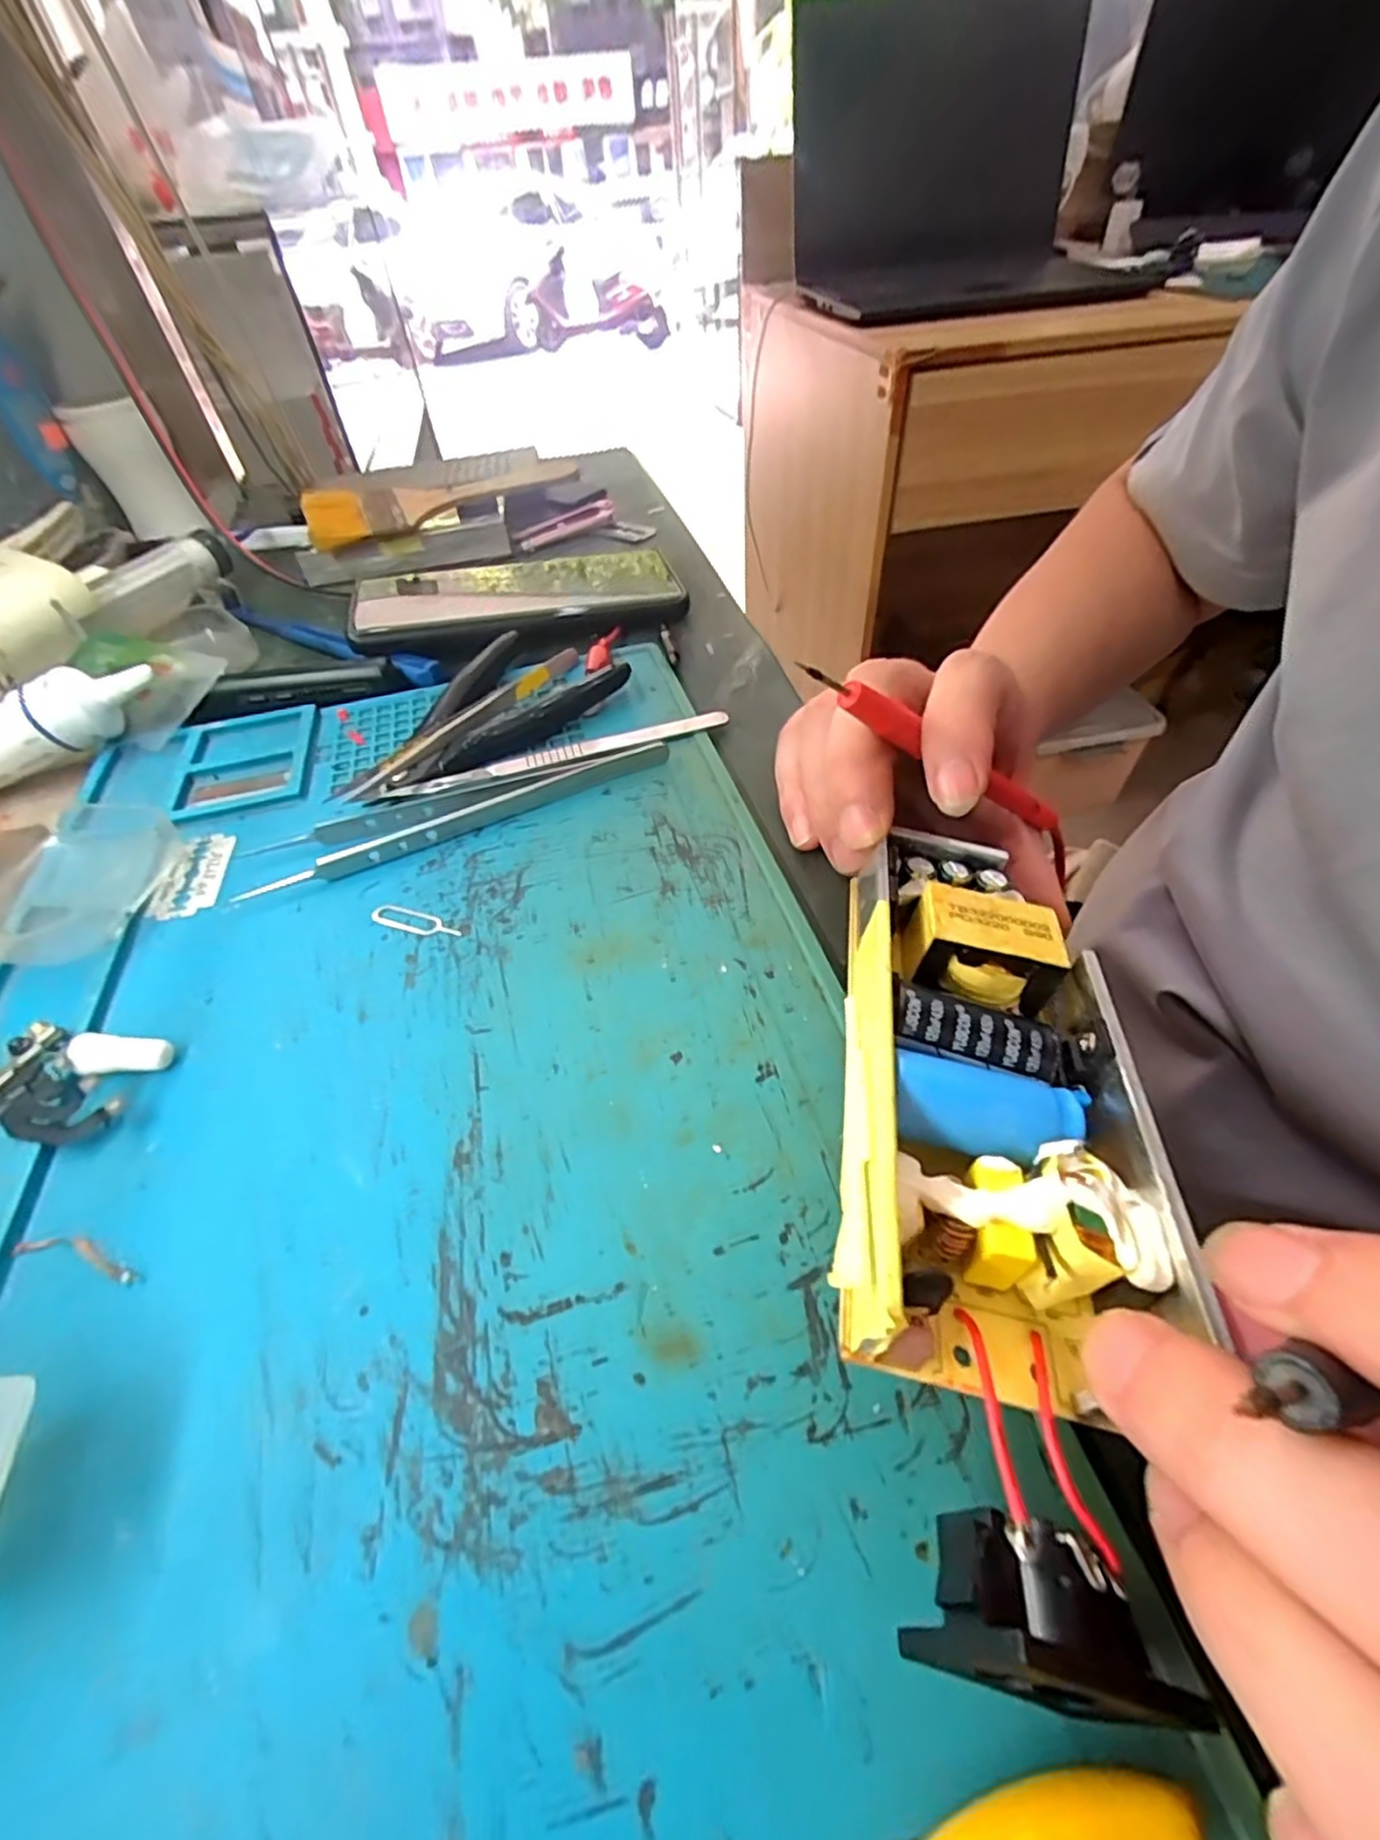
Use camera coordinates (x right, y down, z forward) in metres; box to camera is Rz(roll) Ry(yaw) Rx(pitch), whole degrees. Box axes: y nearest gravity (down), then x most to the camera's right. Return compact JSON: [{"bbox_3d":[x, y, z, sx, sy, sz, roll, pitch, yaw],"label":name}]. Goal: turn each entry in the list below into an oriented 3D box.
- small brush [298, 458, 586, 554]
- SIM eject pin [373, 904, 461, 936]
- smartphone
[{"bbox_3d":[-0.157,-0.267,0.423,0.160,0.012,0.066,-30,59,-19],"label":"small brush"},{"bbox_3d":[-0.088,0.001,0.219,0.033,0.004,0.009,13,55,12],"label":"SIM eject pin"},{"bbox_3d":[-0.091,-0.170,0.358,0.162,0.014,0.085,-14,49,-8],"label":"smartphone"}]

